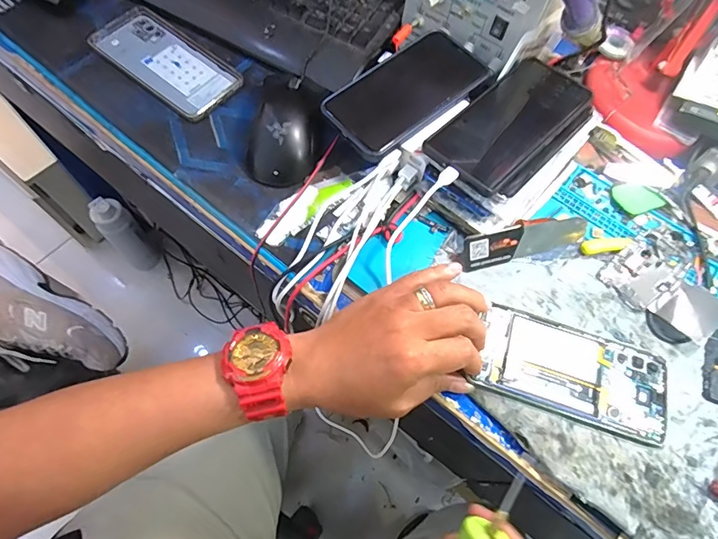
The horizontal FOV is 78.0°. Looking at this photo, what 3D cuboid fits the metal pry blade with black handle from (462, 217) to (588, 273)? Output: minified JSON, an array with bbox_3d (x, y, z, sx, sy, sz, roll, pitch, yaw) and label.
[{"bbox_3d":[0.148,-0.025,0.394,0.115,0.005,0.032,-14,113,-9],"label":"metal pry blade with black handle"}]

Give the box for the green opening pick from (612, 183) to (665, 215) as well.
[{"bbox_3d":[0.269,-0.070,0.429,0.041,0.004,0.035,-19,66,-10],"label":"green opening pick"}]

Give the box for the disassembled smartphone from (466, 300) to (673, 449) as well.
[{"bbox_3d":[0.173,0.081,0.356,0.143,0.014,0.075,18,72,6],"label":"disassembled smartphone"}]

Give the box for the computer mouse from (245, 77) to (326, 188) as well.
[{"bbox_3d":[-0.070,-0.136,0.430,0.069,0.032,0.109,9,65,0],"label":"computer mouse"}]

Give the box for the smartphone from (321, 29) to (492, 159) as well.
[{"bbox_3d":[0.047,-0.171,0.417,0.158,0.011,0.078,-39,74,-14],"label":"smartphone"}]

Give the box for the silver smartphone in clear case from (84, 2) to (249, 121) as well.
[{"bbox_3d":[-0.205,-0.224,0.476,0.169,0.014,0.081,38,68,12],"label":"silver smartphone in clear case"}]

